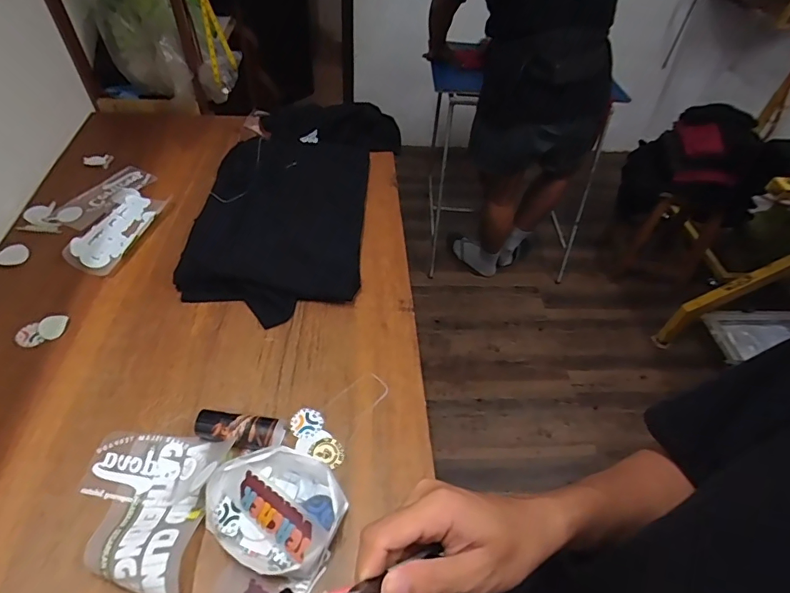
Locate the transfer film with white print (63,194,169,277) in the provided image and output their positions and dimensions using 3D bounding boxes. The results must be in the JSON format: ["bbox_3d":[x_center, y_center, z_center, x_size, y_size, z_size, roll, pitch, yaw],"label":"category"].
[{"bbox_3d":[-0.645,-0.159,1.088,0.119,0.023,0.254,16,50,7],"label":"transfer film with white print"}]

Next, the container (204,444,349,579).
[{"bbox_3d":[-0.179,0.312,0.699,0.195,0.052,0.159,23,52,13],"label":"container"}]

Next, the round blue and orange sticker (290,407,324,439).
[{"bbox_3d":[-0.154,0.221,0.814,0.055,0.004,0.055,1,49,-1],"label":"round blue and orange sticker"}]

